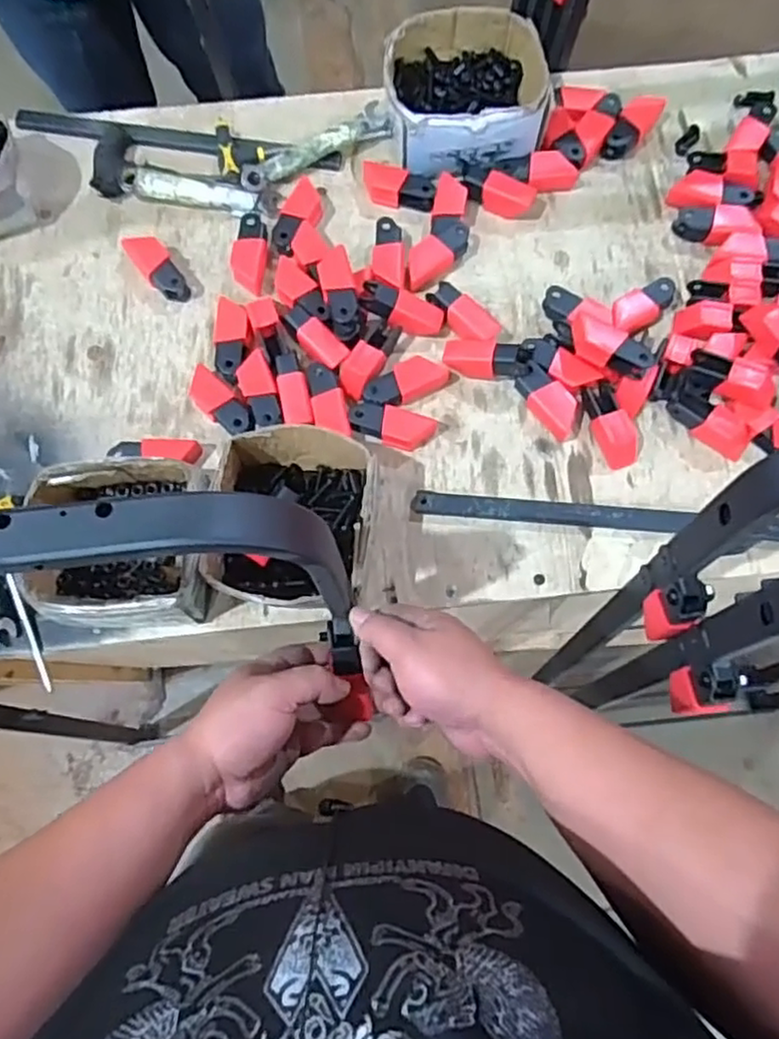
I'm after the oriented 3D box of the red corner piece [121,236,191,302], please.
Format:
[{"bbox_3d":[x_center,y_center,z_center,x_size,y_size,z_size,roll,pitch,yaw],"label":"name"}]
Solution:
[{"bbox_3d":[-0.248,-0.271,0.729,0.034,0.025,0.087,-43,91,-9],"label":"red corner piece"}]

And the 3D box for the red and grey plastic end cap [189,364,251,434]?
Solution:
[{"bbox_3d":[-0.175,-0.117,0.709,0.080,0.032,0.037,42,80,10],"label":"red and grey plastic end cap"}]

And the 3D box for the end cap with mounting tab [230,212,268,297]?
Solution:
[{"bbox_3d":[-0.149,-0.286,0.734,0.035,0.027,0.091,4,76,2],"label":"end cap with mounting tab"}]

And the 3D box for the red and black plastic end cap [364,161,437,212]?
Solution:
[{"bbox_3d":[0.011,-0.367,0.757,0.082,0.023,0.037,18,77,5],"label":"red and black plastic end cap"}]

